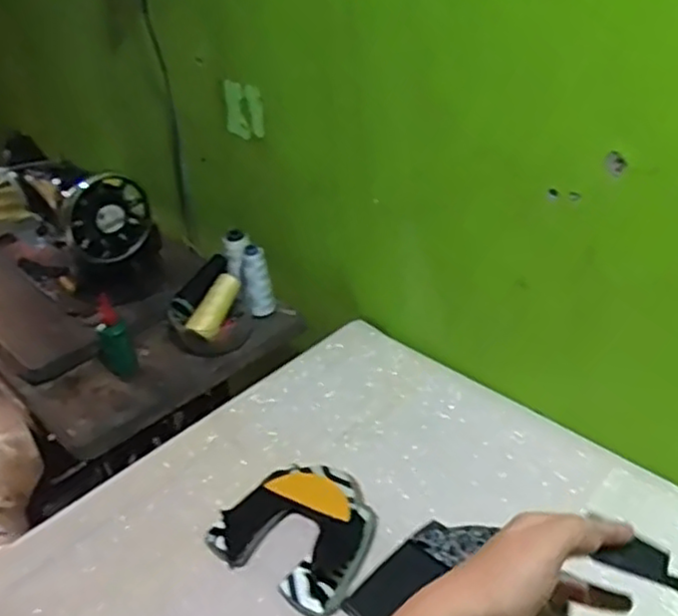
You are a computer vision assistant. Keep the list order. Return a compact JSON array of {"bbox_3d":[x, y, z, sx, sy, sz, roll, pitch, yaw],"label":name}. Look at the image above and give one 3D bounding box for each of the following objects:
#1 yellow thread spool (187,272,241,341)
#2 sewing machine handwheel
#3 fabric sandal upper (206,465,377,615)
[{"bbox_3d":[-0.183,0.001,1.043,0.037,0.040,0.122,9,49,20],"label":"yellow thread spool"},{"bbox_3d":[-0.353,-0.138,1.068,0.045,0.132,0.128,20,41,32],"label":"sewing machine handwheel"},{"bbox_3d":[-0.036,0.232,0.751,0.165,0.028,0.152,21,41,33],"label":"fabric sandal upper"}]

